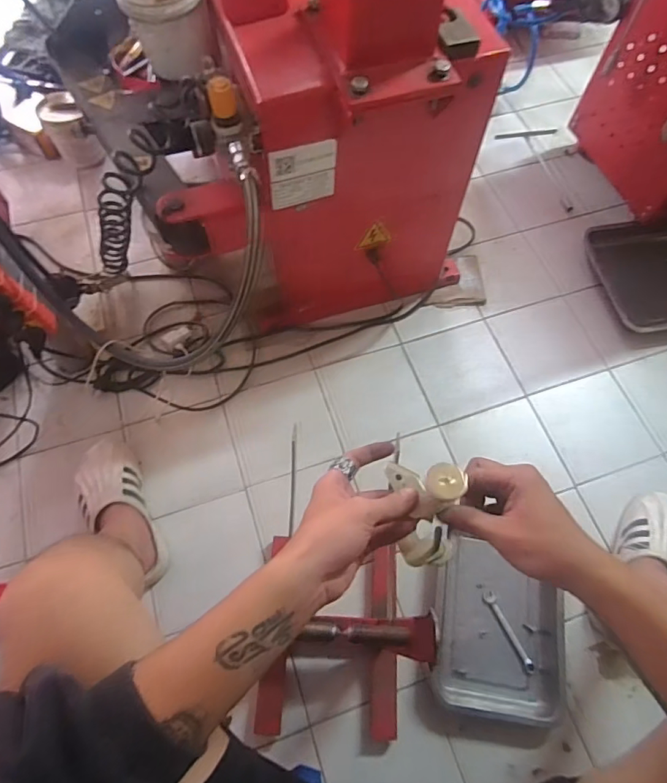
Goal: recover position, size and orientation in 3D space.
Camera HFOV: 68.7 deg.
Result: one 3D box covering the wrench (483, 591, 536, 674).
[{"bbox_3d":[0.300,0.410,0.834,0.023,0.007,0.138,-24,69,-10],"label":"wrench"}]

